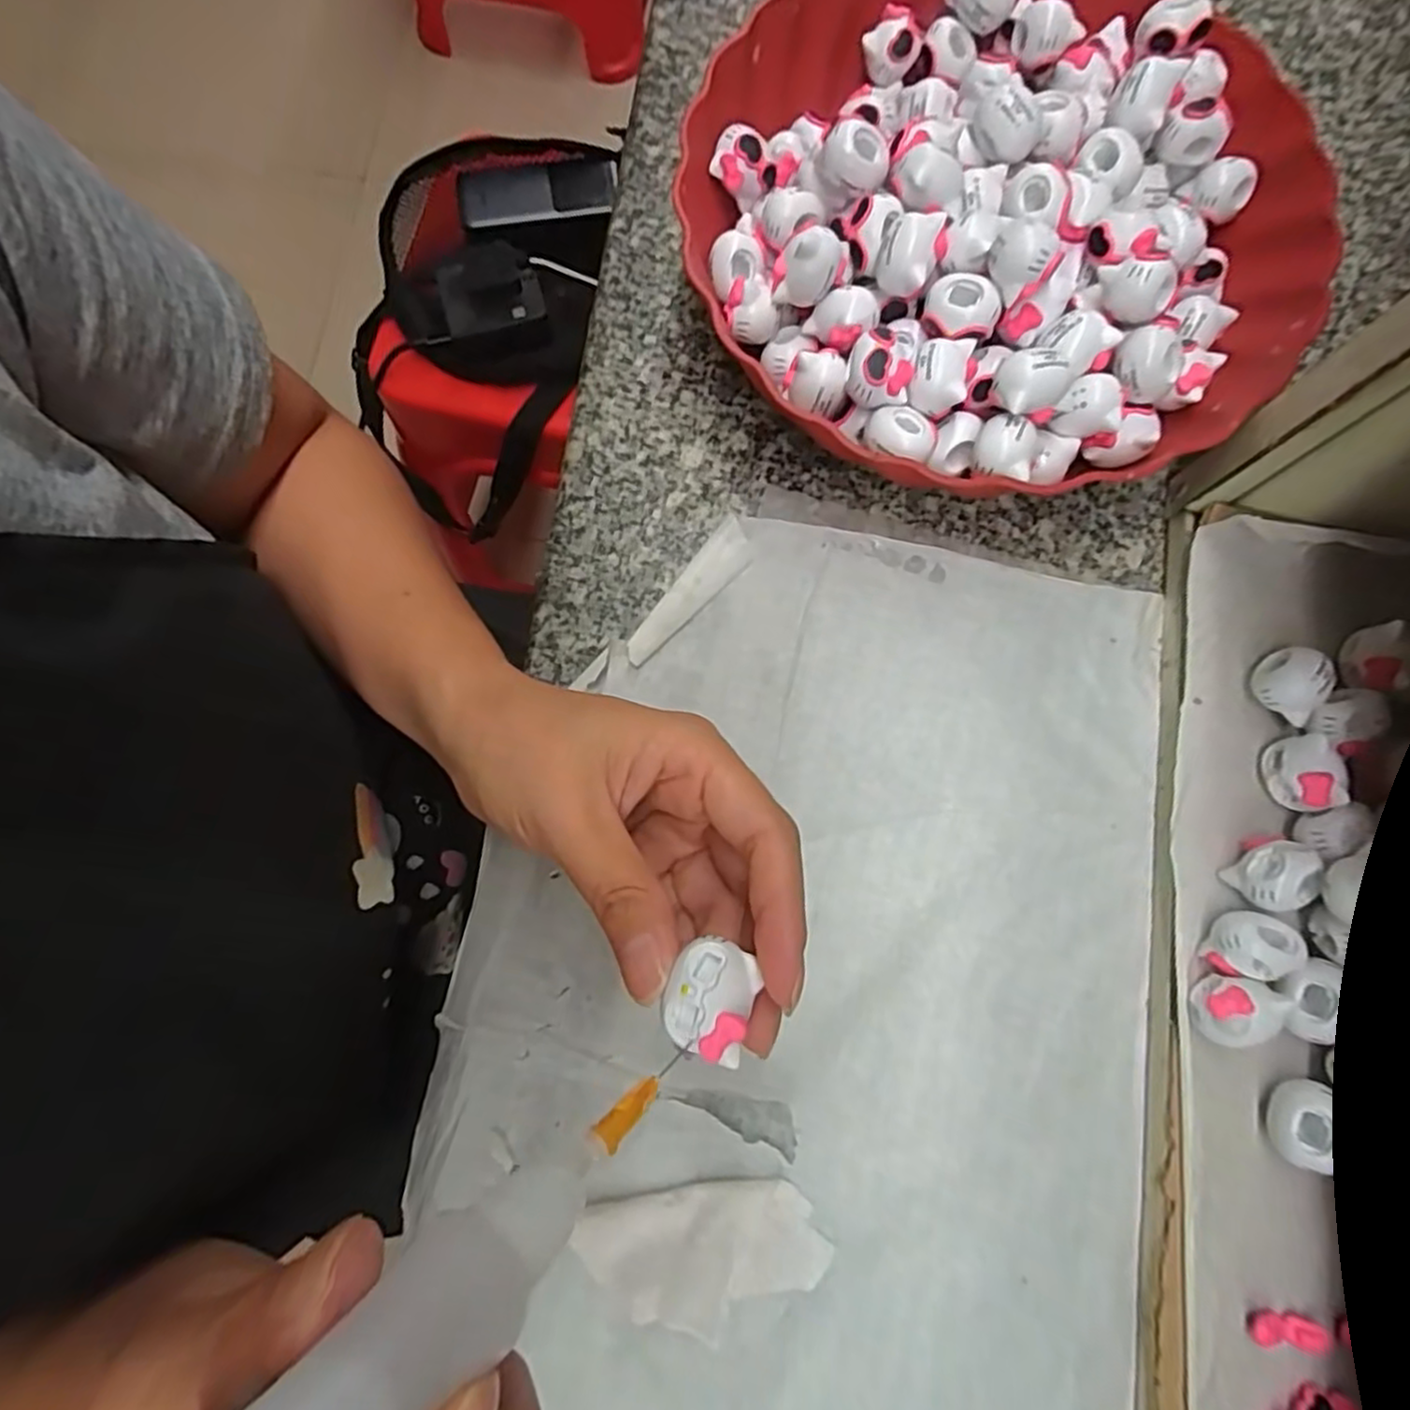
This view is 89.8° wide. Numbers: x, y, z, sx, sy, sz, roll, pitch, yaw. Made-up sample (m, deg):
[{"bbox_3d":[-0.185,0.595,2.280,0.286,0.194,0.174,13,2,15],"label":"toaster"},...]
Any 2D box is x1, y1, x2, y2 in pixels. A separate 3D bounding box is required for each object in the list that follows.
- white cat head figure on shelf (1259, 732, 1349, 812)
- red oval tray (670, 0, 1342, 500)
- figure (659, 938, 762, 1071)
[{"bbox_3d":[0.202,0.023,0.239,0.013,0.020,0.025,3,78,1],"label":"white cat head figure on shelf"},{"bbox_3d":[0.114,-0.192,0.280,0.237,0.066,0.236,-17,79,-3],"label":"red oval tray"},{"bbox_3d":[0.001,0.068,0.161,0.019,0.006,0.024,16,79,3],"label":"figure"}]

